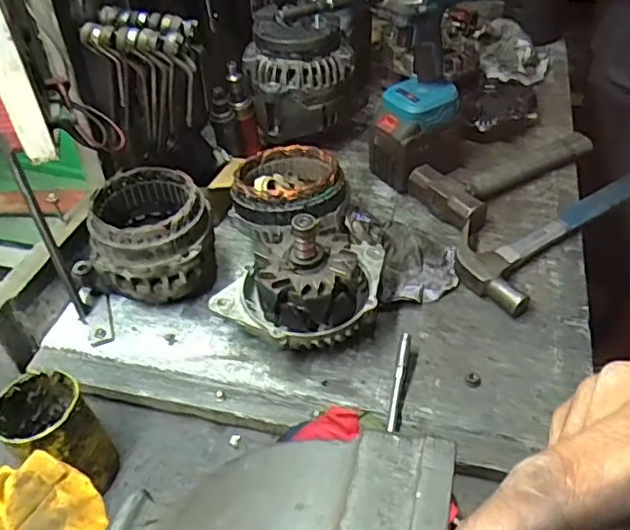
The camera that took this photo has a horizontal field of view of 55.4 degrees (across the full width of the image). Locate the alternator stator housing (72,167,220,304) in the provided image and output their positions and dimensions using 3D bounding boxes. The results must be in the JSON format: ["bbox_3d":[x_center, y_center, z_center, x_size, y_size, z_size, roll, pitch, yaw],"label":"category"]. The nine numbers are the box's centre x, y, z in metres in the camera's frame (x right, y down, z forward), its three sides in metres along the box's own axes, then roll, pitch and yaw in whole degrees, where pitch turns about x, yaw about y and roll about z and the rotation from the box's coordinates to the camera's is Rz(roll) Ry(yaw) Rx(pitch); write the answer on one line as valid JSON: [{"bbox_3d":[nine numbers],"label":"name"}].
[{"bbox_3d":[-0.190,-0.025,0.680,0.147,0.122,0.122,3,45,7],"label":"alternator stator housing"}]

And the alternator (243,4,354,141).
[{"bbox_3d":[-0.020,-0.268,0.831,0.149,0.130,0.122,-11,42,-7],"label":"alternator"}]

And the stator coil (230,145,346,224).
[{"bbox_3d":[-0.034,-0.095,0.705,0.125,0.054,0.130,-2,42,2],"label":"stator coil"}]

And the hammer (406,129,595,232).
[{"bbox_3d":[0.265,-0.137,0.830,0.283,0.046,0.111,-30,51,-24],"label":"hammer"}]

